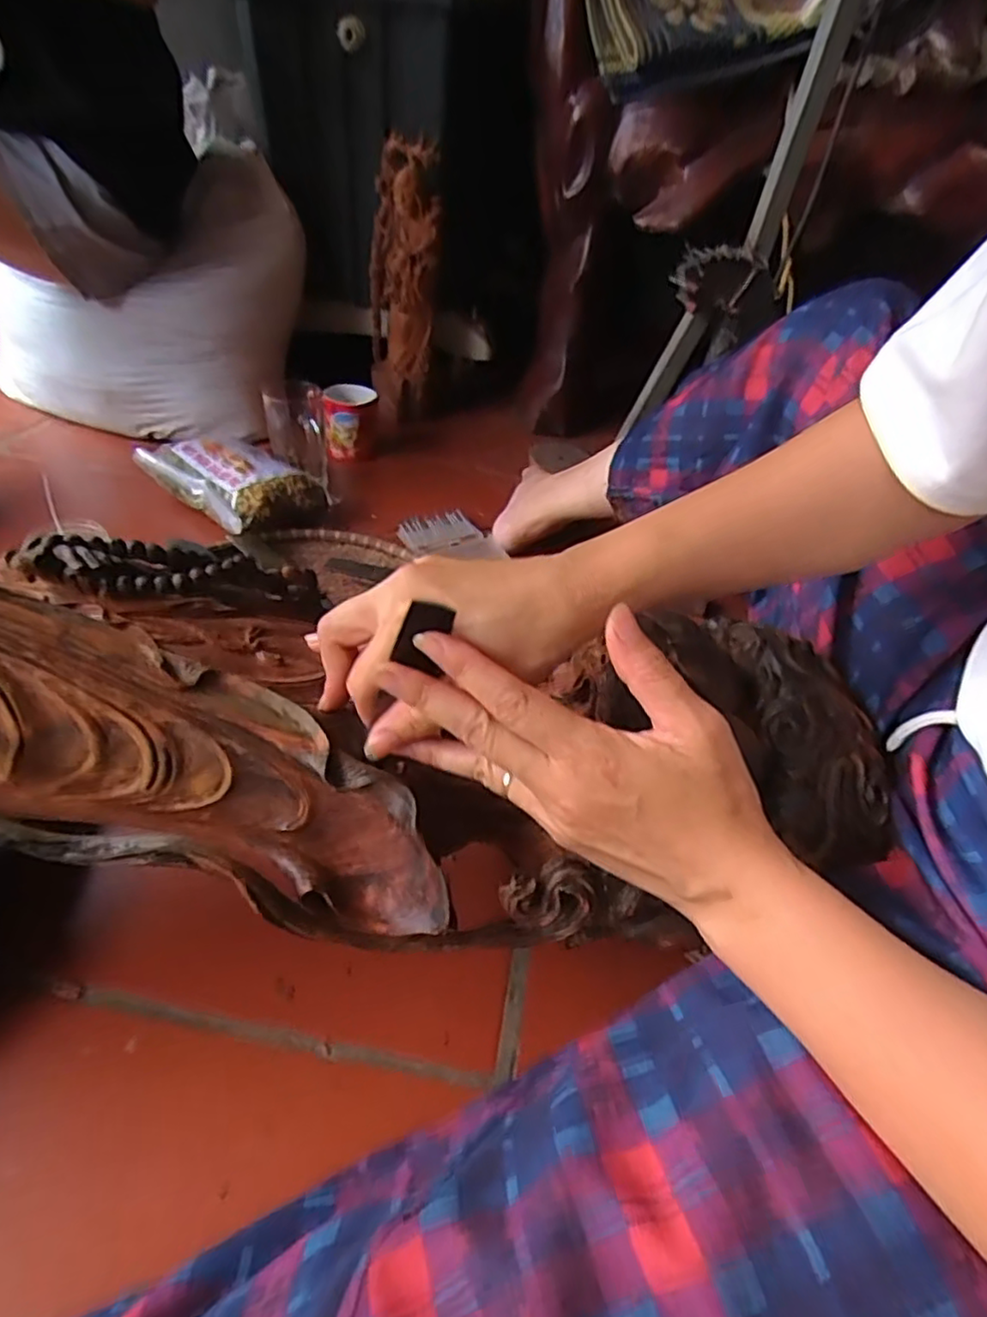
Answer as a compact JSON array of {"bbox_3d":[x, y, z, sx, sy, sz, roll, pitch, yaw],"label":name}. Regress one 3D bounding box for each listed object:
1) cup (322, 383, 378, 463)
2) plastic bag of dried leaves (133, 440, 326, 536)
[{"bbox_3d":[-0.210,-0.342,0.979,0.076,0.095,0.080,0,41,-9],"label":"cup"},{"bbox_3d":[-0.331,-0.225,0.845,0.237,0.073,0.139,34,47,28],"label":"plastic bag of dried leaves"}]

